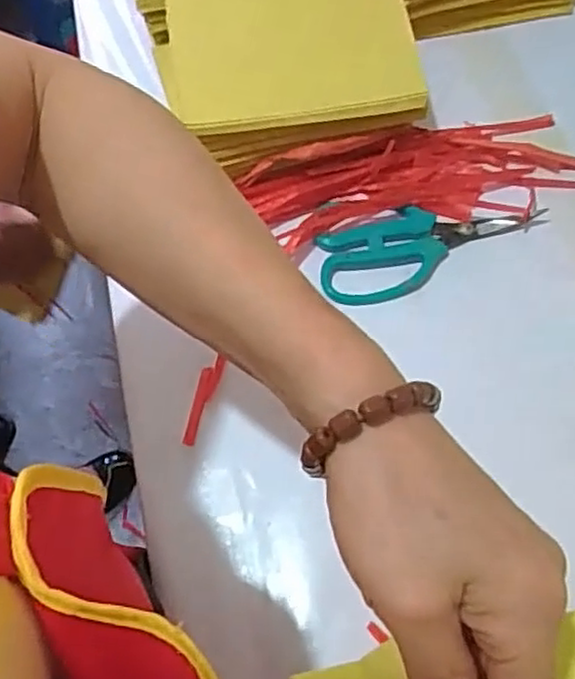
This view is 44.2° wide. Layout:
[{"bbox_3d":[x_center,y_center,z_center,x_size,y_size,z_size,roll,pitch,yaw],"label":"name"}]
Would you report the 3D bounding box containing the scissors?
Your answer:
[{"bbox_3d":[0.093,-0.064,0.469,0.147,0.008,0.058,-19,63,-6],"label":"scissors"}]

